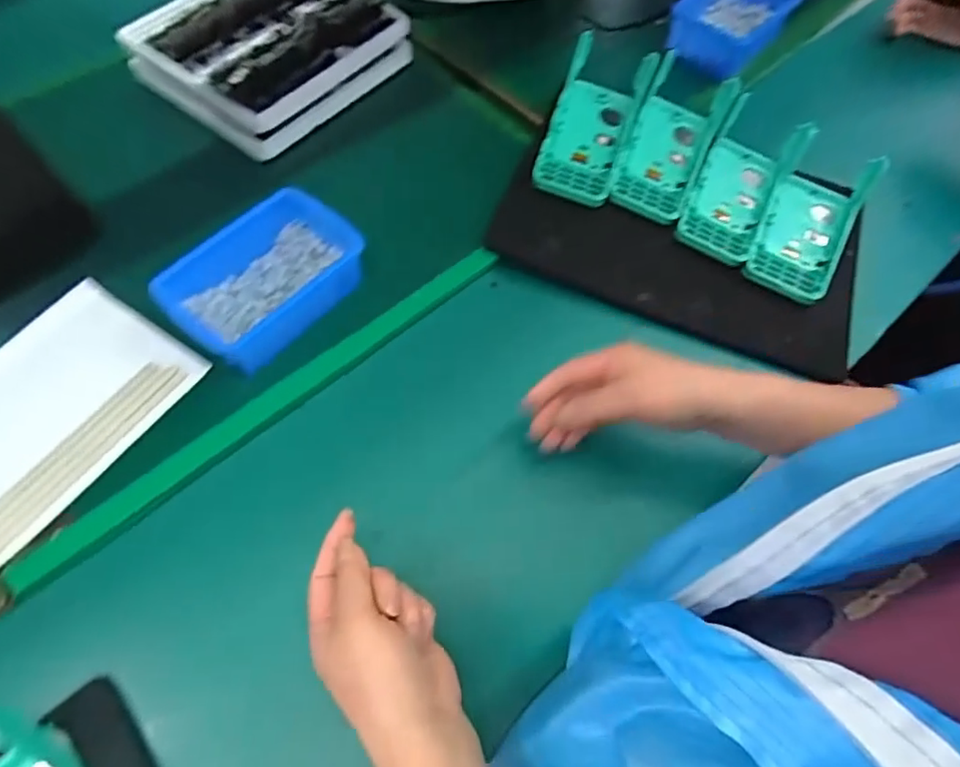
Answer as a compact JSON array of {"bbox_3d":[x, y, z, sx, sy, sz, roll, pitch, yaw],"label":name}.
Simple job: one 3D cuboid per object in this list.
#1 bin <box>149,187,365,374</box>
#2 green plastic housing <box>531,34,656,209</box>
[{"bbox_3d":[-0.178,-0.082,0.486,0.099,0.064,0.150,40,65,18],"label":"bin"},{"bbox_3d":[0.109,-0.257,0.577,0.080,0.072,0.162,20,61,8],"label":"green plastic housing"}]

